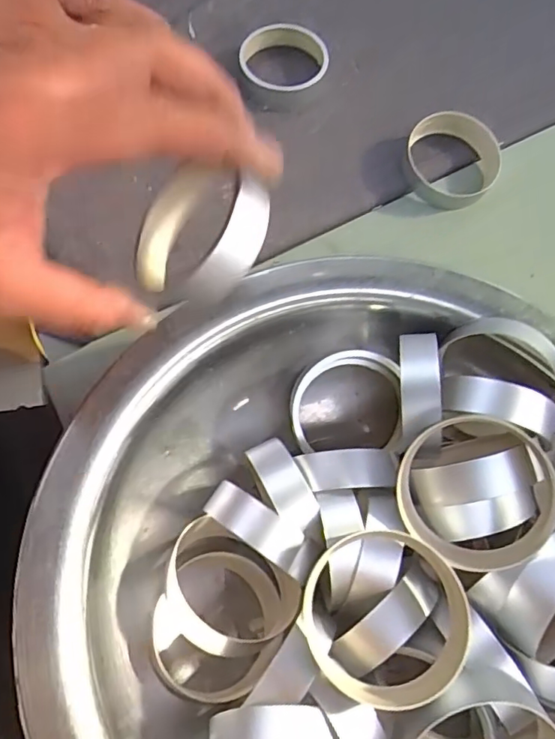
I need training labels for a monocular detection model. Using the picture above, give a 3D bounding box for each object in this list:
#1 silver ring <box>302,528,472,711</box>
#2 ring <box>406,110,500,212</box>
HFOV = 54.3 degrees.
[{"bbox_3d":[0.044,0.103,0.228,0.065,0.024,0.065,1,71,-2],"label":"silver ring"},{"bbox_3d":[0.125,-0.149,0.378,0.067,0.020,0.064,1,71,-2],"label":"ring"}]

